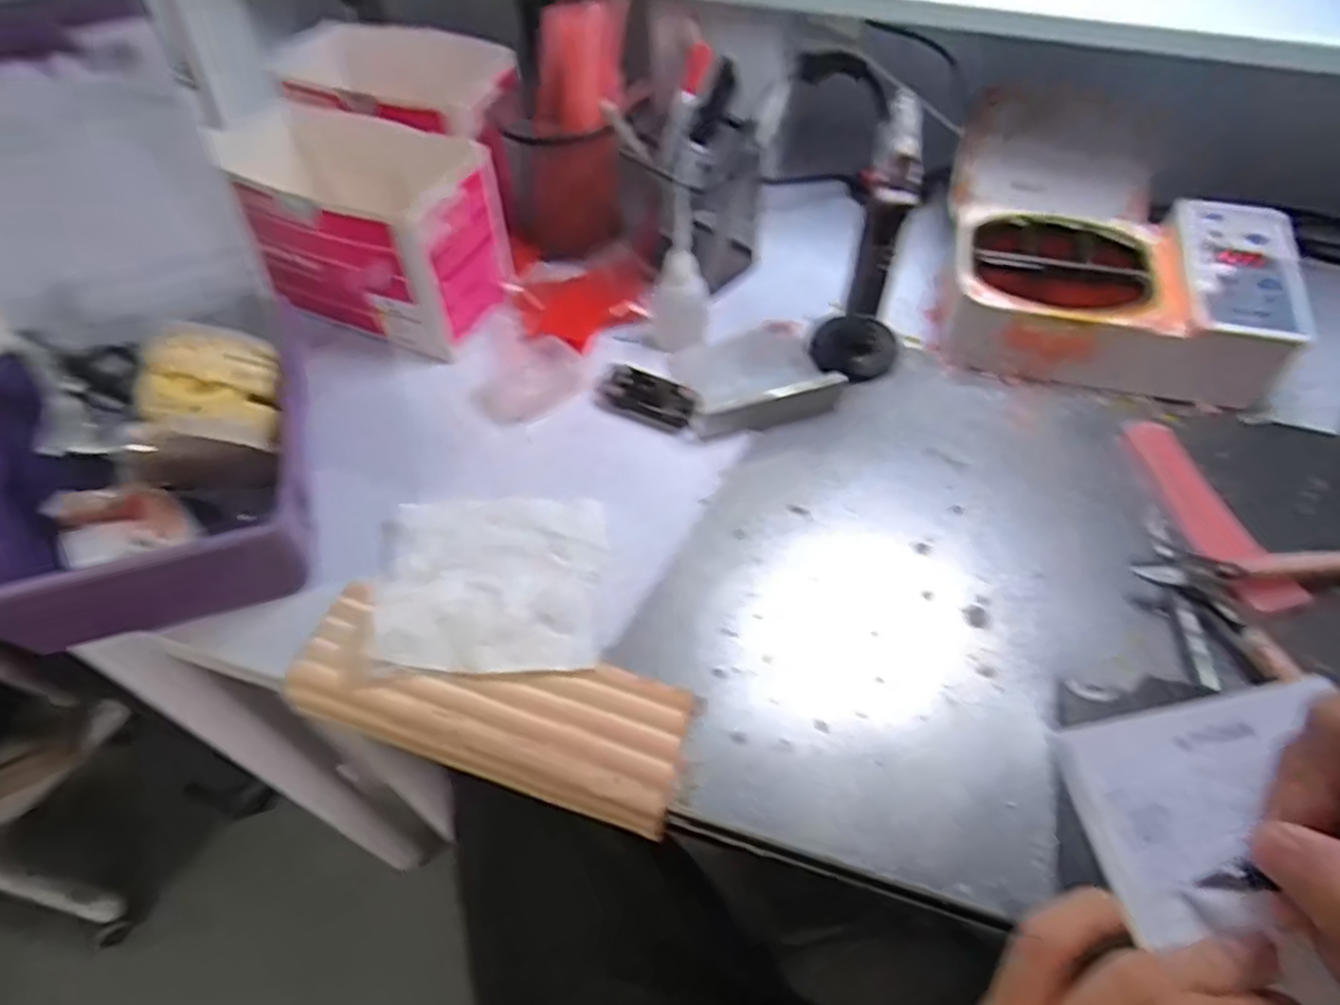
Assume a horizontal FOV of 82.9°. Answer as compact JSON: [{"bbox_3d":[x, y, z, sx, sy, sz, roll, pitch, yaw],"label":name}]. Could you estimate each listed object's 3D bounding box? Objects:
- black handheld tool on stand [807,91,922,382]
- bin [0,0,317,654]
[{"bbox_3d":[0.124,-0.144,0.444,0.054,0.146,0.071,16,56,12],"label":"black handheld tool on stand"},{"bbox_3d":[-0.280,-0.080,0.361,0.155,0.167,0.232,-15,55,-10],"label":"bin"}]

